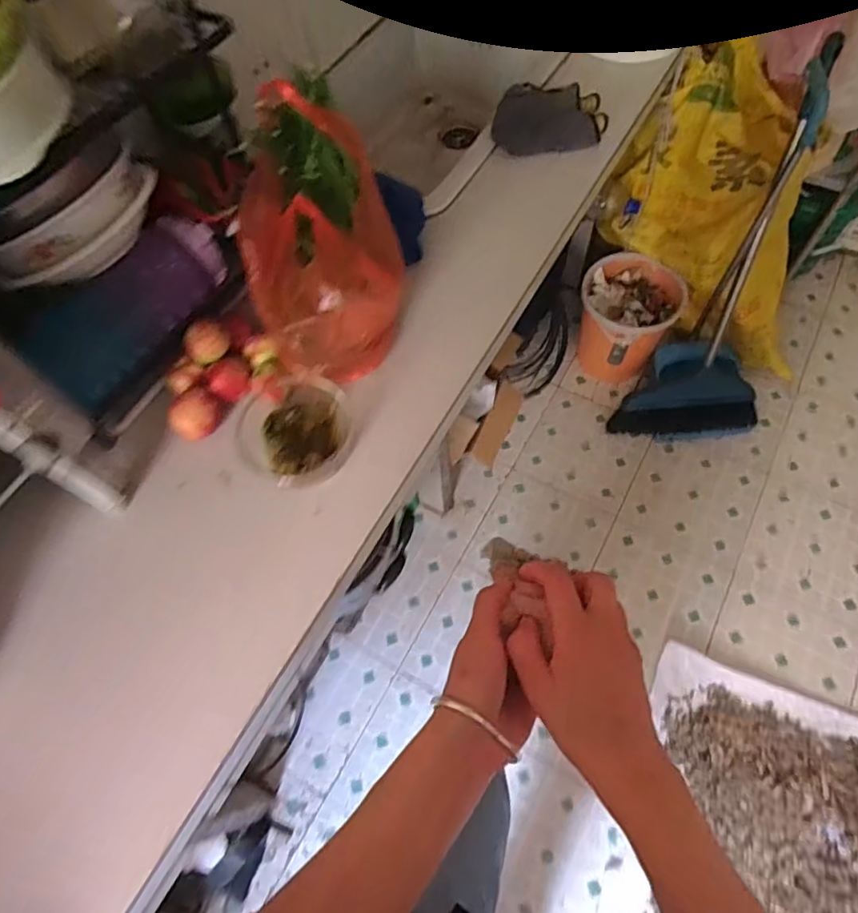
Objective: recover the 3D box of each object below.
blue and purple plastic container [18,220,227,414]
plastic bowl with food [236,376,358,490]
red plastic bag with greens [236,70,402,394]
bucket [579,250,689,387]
[{"bbox_3d":[-0.376,-0.189,0.700,0.074,0.093,0.258,29,69,17],"label":"blue and purple plastic container"},{"bbox_3d":[-0.169,-0.030,0.694,0.139,0.047,0.132,-1,63,3],"label":"plastic bowl with food"},{"bbox_3d":[-0.130,-0.267,0.683,0.167,0.225,0.265,-11,63,-2],"label":"red plastic bag with greens"},{"bbox_3d":[0.526,-0.353,1.525,0.247,0.290,0.239,-1,63,3],"label":"bucket"}]

